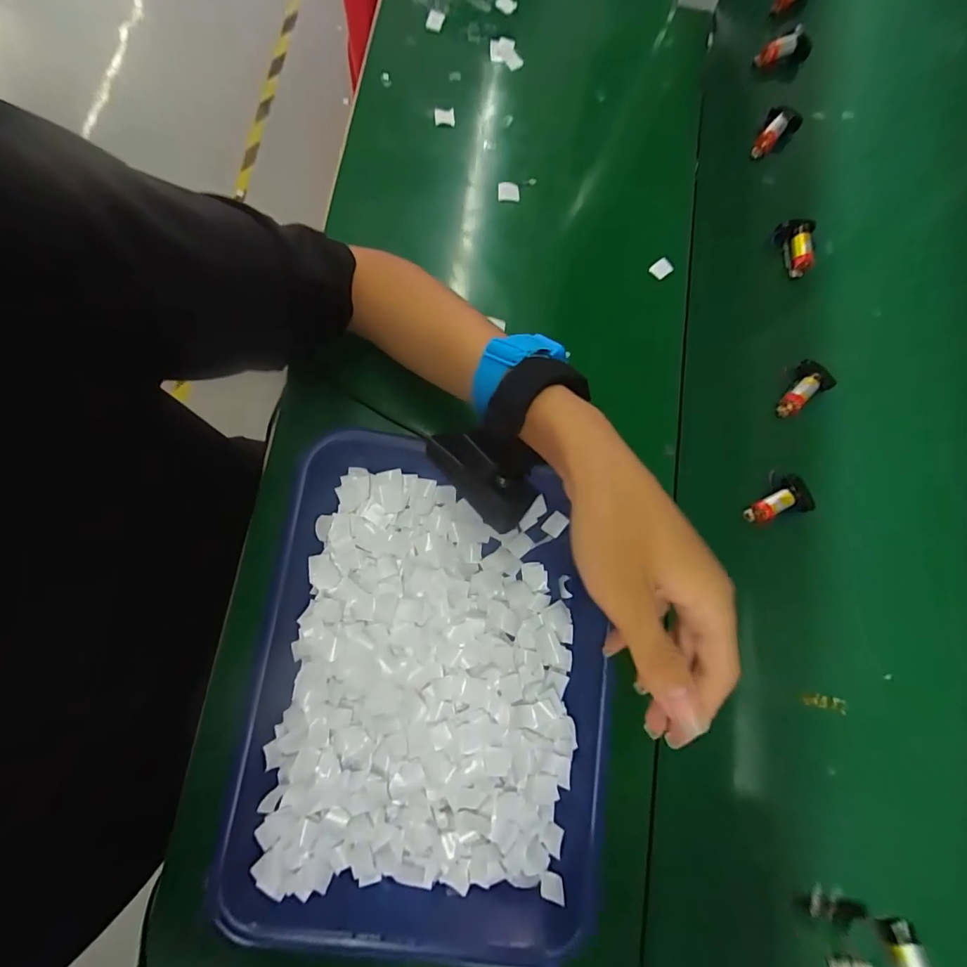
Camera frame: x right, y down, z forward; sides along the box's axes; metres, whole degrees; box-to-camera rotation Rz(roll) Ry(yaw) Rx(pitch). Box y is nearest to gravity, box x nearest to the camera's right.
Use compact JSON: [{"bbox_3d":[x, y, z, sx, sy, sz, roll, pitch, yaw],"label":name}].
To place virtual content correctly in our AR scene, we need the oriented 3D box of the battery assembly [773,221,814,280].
[{"bbox_3d":[0.295,-0.222,0.433,0.030,0.019,0.047,5,79,0],"label":"battery assembly"}]

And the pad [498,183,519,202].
[{"bbox_3d":[0.024,-0.274,0.430,0.020,0.008,0.019,0,79,-1],"label":"pad"}]

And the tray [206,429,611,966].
[{"bbox_3d":[-0.034,0.141,0.336,0.248,0.039,0.327,7,80,1],"label":"tray"}]

